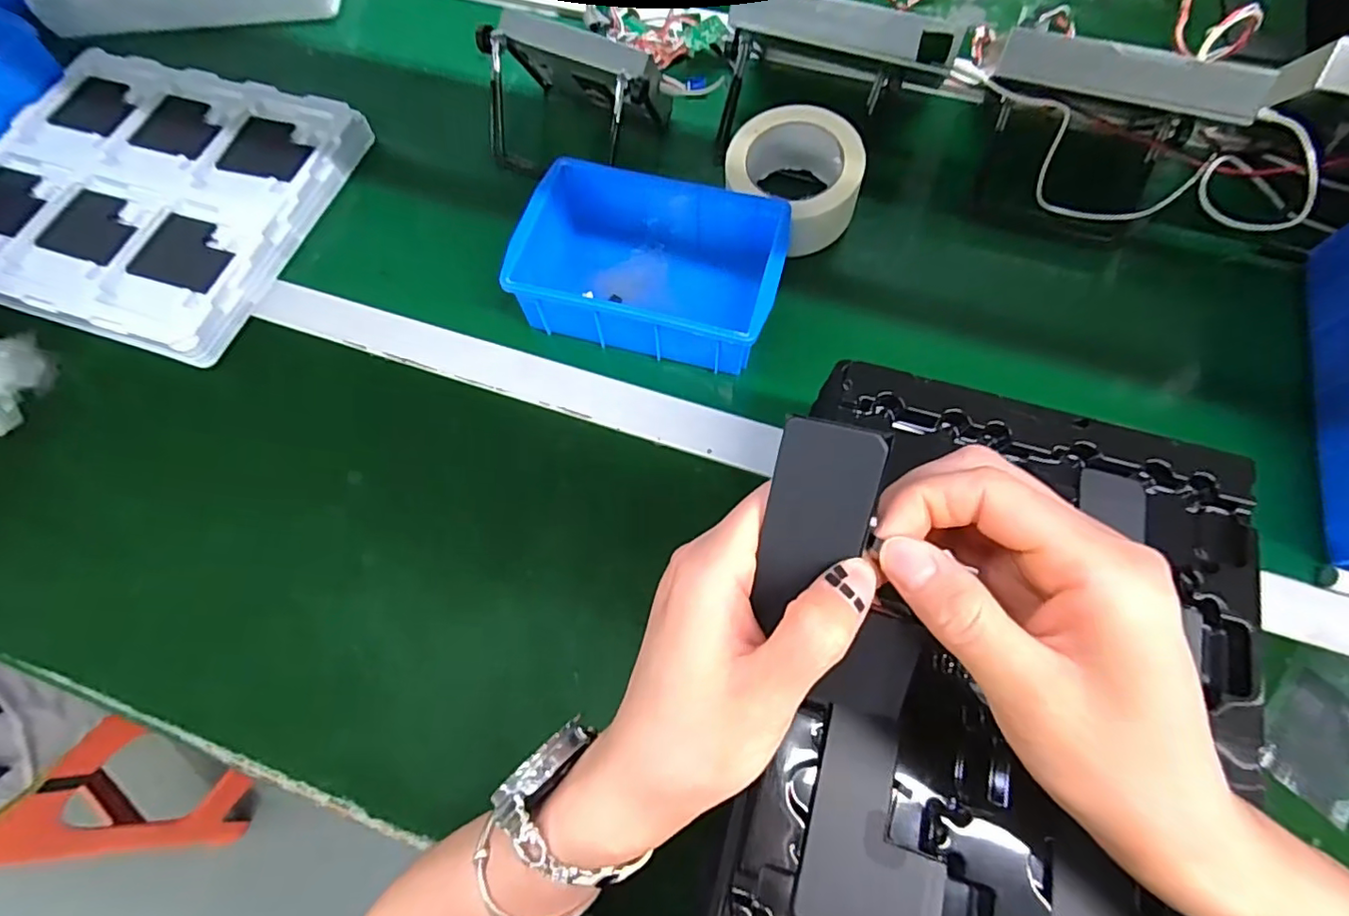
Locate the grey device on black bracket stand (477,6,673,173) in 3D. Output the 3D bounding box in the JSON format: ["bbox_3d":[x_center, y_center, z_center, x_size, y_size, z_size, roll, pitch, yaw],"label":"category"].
[{"bbox_3d":[-0.093,-0.339,0.541,0.172,0.096,0.112,12,70,7],"label":"grey device on black bracket stand"}]

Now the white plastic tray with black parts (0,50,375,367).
[{"bbox_3d":[-0.509,-0.251,0.548,0.348,0.031,0.284,18,71,9],"label":"white plastic tray with black parts"}]

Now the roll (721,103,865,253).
[{"bbox_3d":[0.103,-0.243,0.501,0.113,0.063,0.110,-1,69,2],"label":"roll"}]

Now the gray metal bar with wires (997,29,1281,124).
[{"bbox_3d":[0.349,-0.295,0.447,0.182,0.032,0.021,20,71,9],"label":"gray metal bar with wires"}]

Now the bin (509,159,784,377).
[{"bbox_3d":[-0.016,-0.159,0.476,0.203,0.065,0.153,13,70,7],"label":"bin"}]

